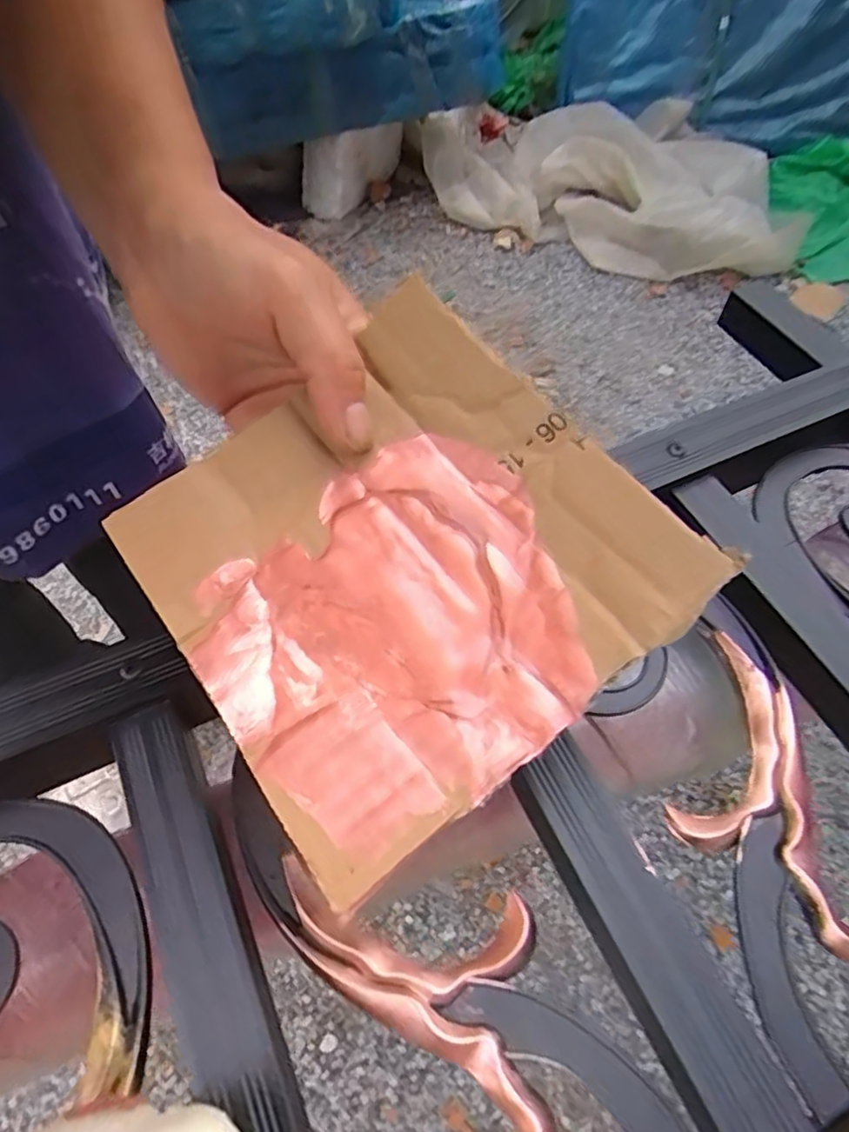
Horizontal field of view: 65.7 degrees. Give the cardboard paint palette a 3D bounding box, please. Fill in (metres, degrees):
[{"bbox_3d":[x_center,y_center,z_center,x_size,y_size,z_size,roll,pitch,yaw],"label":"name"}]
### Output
[{"bbox_3d":[-0.010,-0.002,0.220,0.147,0.019,0.150,-38,70,-6],"label":"cardboard paint palette"}]

